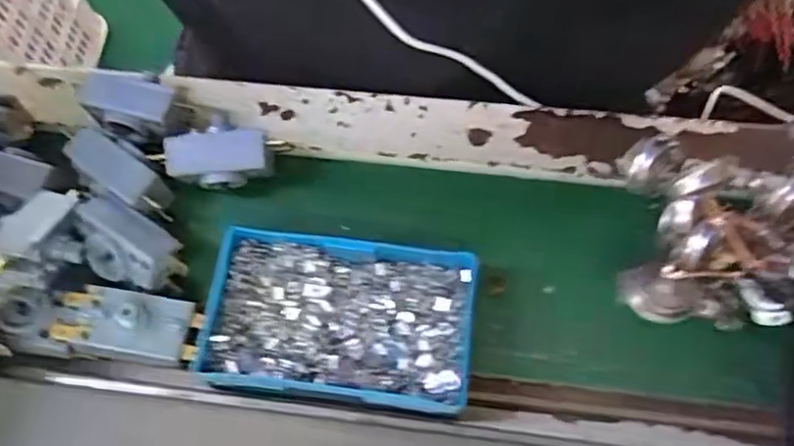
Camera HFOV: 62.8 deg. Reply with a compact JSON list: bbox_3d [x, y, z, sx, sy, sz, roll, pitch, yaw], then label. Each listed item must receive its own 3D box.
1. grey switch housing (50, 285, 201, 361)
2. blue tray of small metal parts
[{"bbox_3d":[-0.121,0.042,0.288,0.062,0.017,0.028,9,70,5],"label":"grey switch housing"},{"bbox_3d":[-0.026,0.041,0.293,0.115,0.021,0.071,6,70,4],"label":"blue tray of small metal parts"}]

